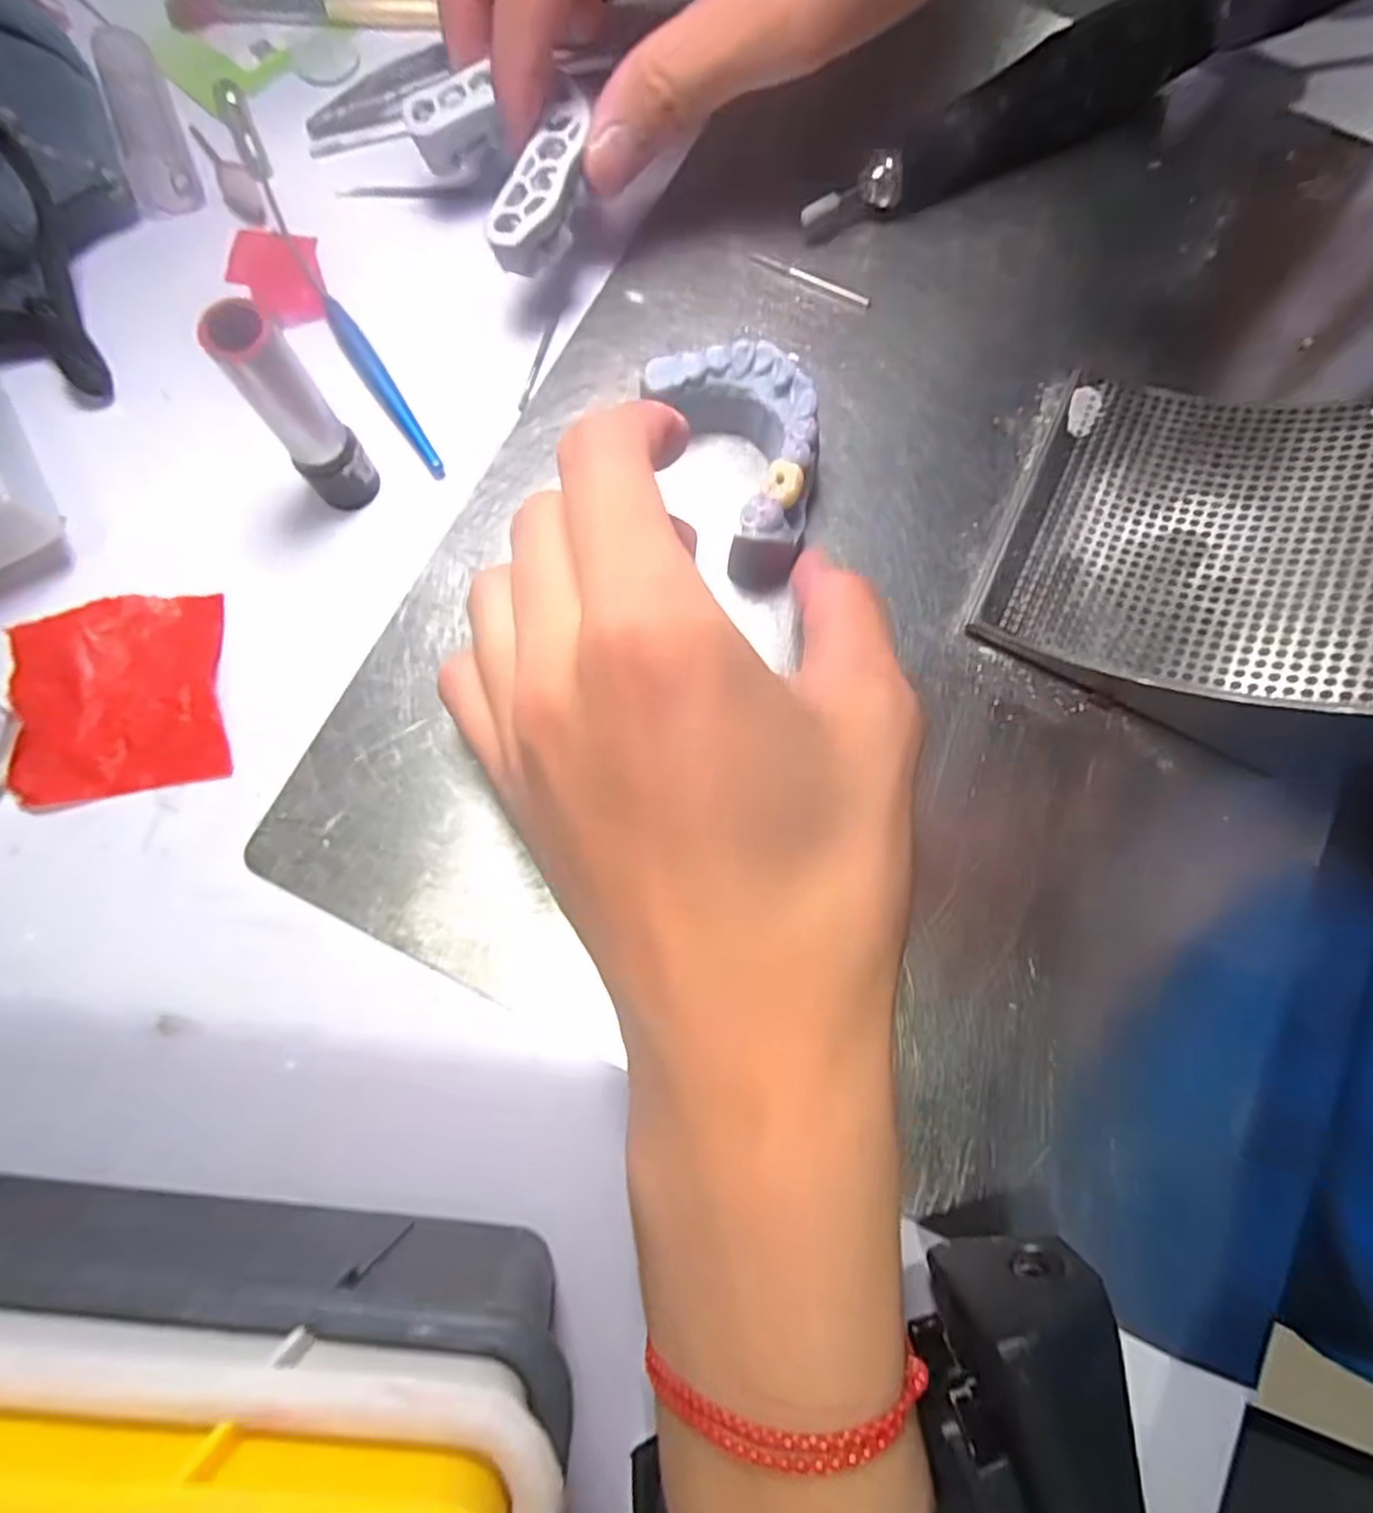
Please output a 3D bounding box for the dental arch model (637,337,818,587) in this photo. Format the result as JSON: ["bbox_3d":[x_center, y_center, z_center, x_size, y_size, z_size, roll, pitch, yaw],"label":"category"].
[{"bbox_3d":[0.018,-0.086,0.202,0.038,0.028,0.064,-28,79,-7],"label":"dental arch model"}]

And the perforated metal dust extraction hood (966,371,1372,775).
[{"bbox_3d":[0.148,-0.060,0.180,0.103,0.066,0.111,28,78,5],"label":"perforated metal dust extraction hood"}]

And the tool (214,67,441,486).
[{"bbox_3d":[-0.118,-0.155,0.225,0.010,0.007,0.164,-28,79,-7],"label":"tool"}]

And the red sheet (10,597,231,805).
[{"bbox_3d":[-0.157,-0.017,0.194,0.053,0.006,0.054,-10,78,-4],"label":"red sheet"}]

